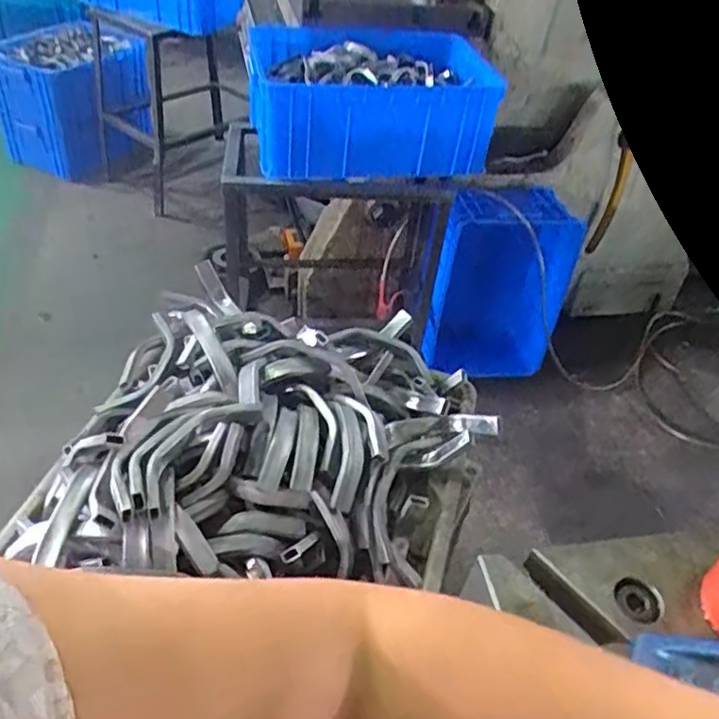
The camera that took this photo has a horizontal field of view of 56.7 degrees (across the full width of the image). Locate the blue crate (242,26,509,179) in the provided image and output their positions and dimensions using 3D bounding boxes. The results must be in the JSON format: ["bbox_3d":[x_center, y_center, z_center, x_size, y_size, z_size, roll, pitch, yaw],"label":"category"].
[{"bbox_3d":[0.029,-0.550,1.459,0.498,0.233,0.311,-4,44,-12],"label":"blue crate"}]

